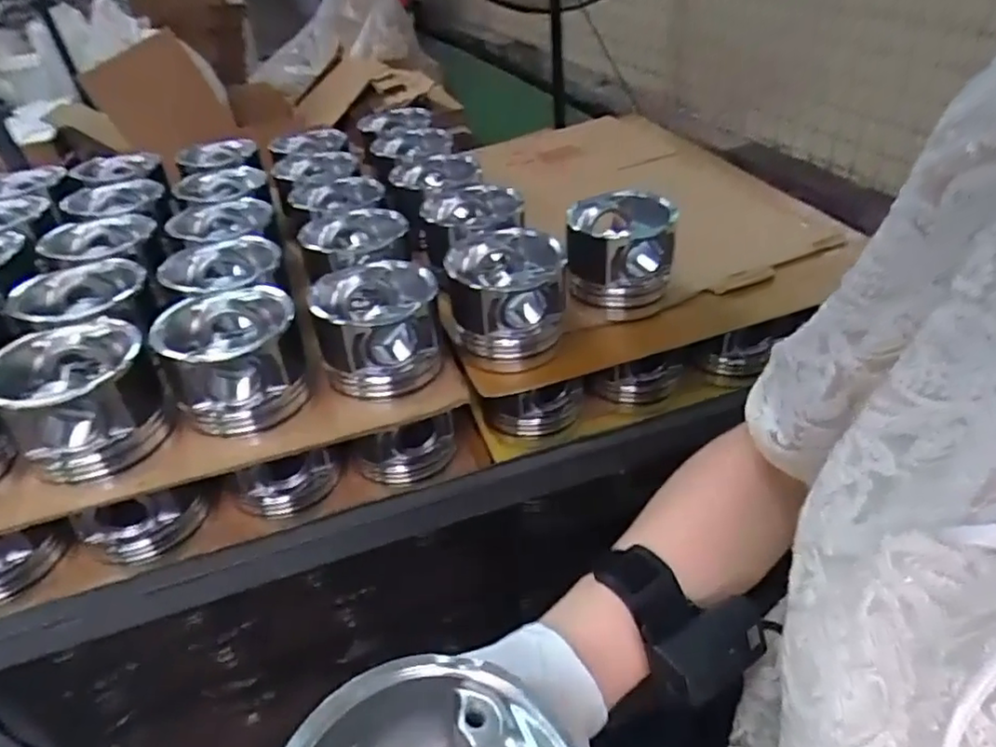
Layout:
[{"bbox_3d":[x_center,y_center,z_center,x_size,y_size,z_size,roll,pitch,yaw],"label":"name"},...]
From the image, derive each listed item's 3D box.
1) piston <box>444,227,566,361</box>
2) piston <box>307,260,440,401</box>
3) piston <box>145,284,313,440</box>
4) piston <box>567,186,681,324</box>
[{"bbox_3d":[0.009,-0.082,0.634,0.110,0.099,0.133,-6,38,1],"label":"piston"},{"bbox_3d":[-0.111,-0.042,0.589,0.112,0.084,0.107,-5,38,2],"label":"piston"},{"bbox_3d":[-0.232,-0.012,0.564,0.112,0.091,0.113,-14,39,-10],"label":"piston"},{"bbox_3d":[0.129,-0.127,0.669,0.101,0.096,0.106,-2,39,7],"label":"piston"}]

